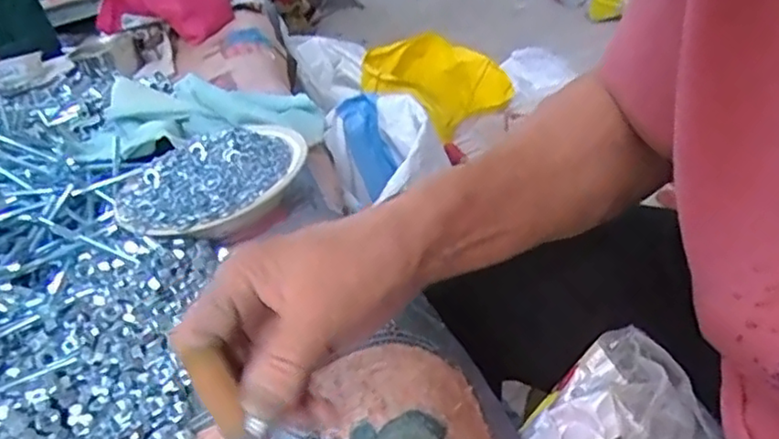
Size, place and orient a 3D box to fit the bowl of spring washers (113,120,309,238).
[{"bbox_3d":[-0.159,-0.033,0.586,0.163,0.051,0.160,-6,30,3],"label":"bowl of spring washers"}]

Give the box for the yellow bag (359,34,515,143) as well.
[{"bbox_3d":[0.093,-0.260,1.237,0.212,0.158,0.211,15,42,42],"label":"yellow bag"}]

